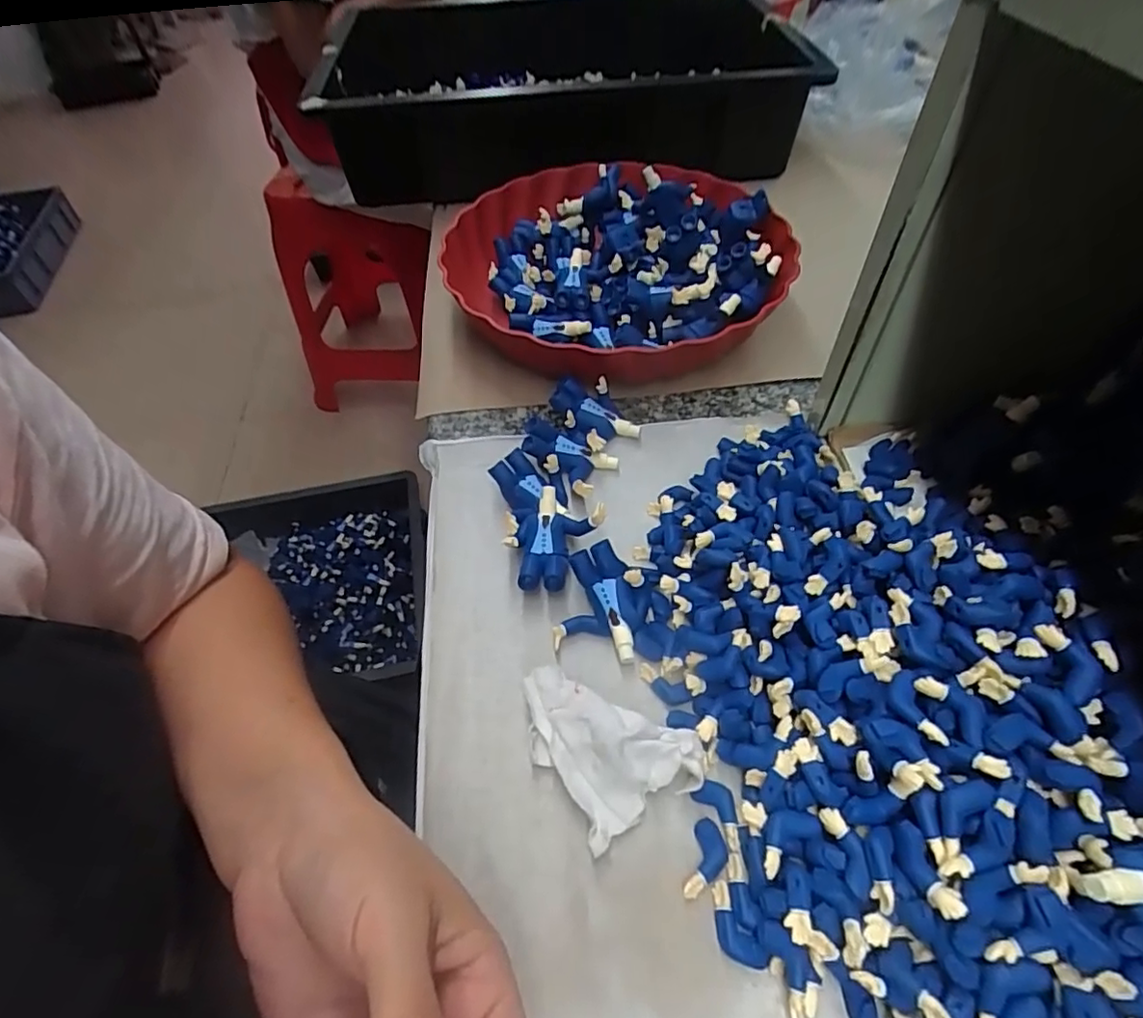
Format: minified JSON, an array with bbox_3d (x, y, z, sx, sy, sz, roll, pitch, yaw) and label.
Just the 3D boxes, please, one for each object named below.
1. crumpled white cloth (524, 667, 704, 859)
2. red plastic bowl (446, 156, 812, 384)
[{"bbox_3d":[0.013,0.095,0.254,0.056,0.021,0.074,-31,57,-20],"label":"crumpled white cloth"},{"bbox_3d":[0.029,-0.175,0.435,0.246,0.060,0.233,16,55,15],"label":"red plastic bowl"}]

